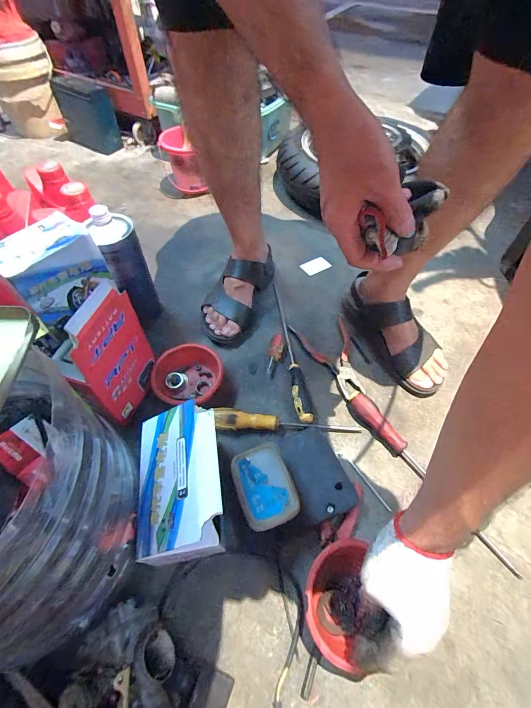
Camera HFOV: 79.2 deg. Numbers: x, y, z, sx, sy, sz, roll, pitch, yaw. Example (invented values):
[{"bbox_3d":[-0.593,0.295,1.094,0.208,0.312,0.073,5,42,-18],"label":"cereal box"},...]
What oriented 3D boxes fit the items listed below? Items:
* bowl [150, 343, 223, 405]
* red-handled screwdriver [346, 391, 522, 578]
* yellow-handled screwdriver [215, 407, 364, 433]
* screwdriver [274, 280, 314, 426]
[{"bbox_3d":[-0.130,0.035,0.553,0.112,0.043,0.102,0,55,0],"label":"bowl"},{"bbox_3d":[0.232,0.176,0.477,0.027,0.034,0.305,-29,60,-19],"label":"red-handled screwdriver"},{"bbox_3d":[0.036,0.110,0.509,0.232,0.030,0.030,3,55,2],"label":"yellow-handled screwdriver"},{"bbox_3d":[0.046,-0.023,0.617,0.026,0.031,0.329,-5,55,-4],"label":"screwdriver"}]

